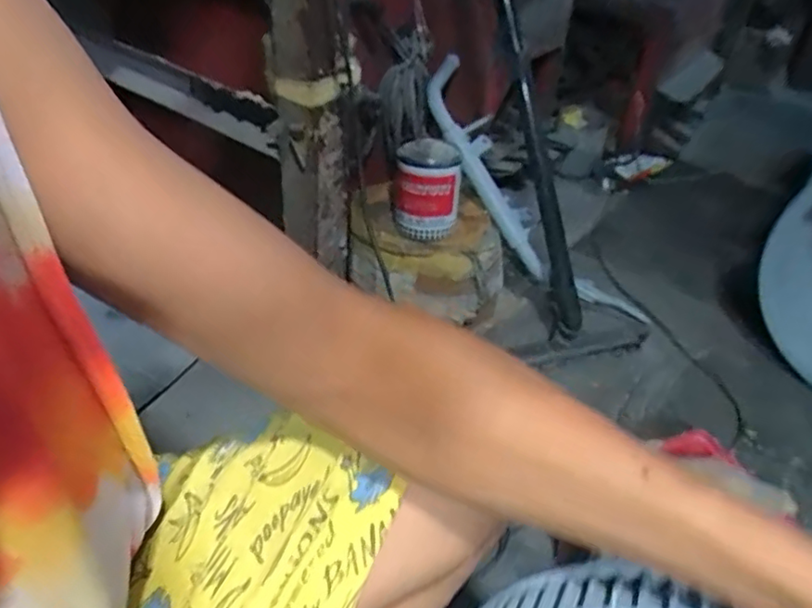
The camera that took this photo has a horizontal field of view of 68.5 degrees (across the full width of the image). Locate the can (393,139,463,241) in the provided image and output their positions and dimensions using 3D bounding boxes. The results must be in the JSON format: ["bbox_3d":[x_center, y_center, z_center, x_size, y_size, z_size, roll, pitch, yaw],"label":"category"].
[{"bbox_3d":[0.035,-0.193,1.010,0.113,0.118,0.122,6,39,3],"label":"can"}]

